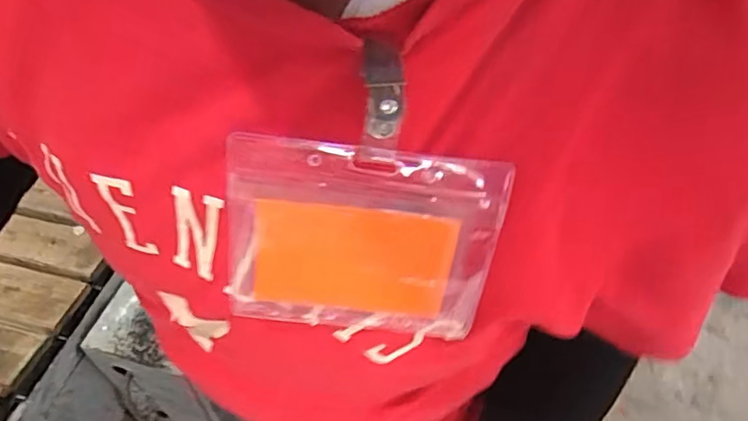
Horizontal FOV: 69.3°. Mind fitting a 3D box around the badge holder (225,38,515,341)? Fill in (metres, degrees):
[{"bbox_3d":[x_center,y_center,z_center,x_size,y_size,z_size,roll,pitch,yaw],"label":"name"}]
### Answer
[{"bbox_3d":[-0.004,0.005,0.201,0.101,0.128,0.013,9,36,-1],"label":"badge holder"}]

